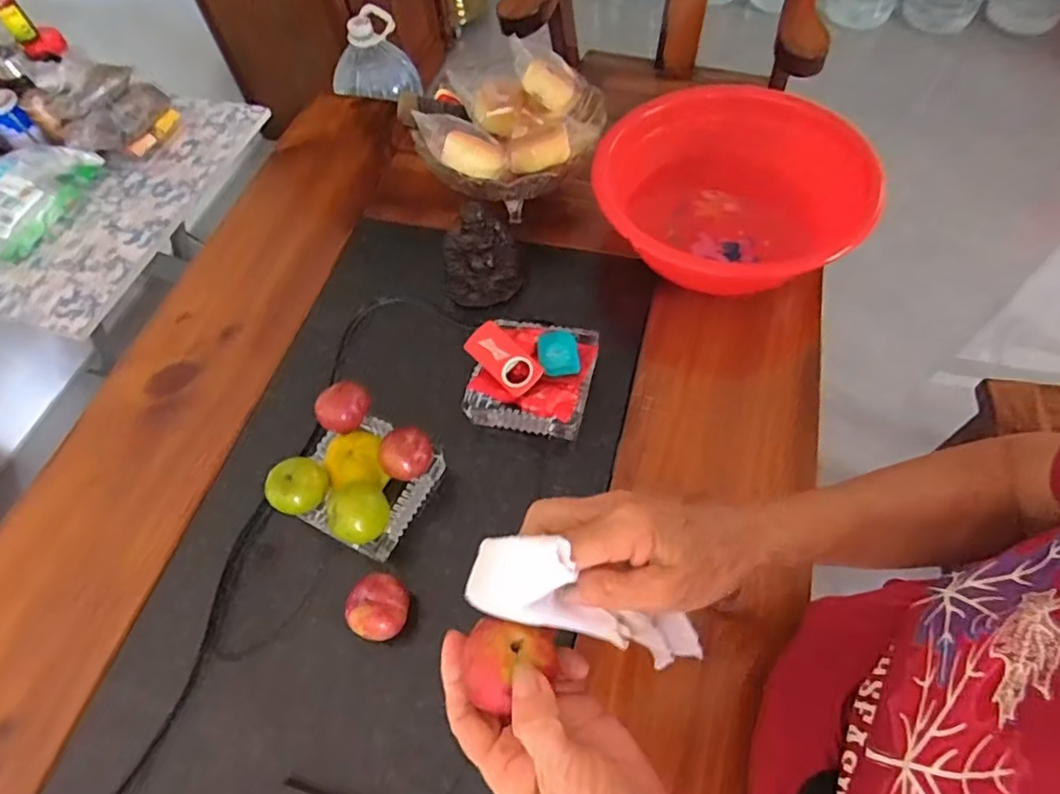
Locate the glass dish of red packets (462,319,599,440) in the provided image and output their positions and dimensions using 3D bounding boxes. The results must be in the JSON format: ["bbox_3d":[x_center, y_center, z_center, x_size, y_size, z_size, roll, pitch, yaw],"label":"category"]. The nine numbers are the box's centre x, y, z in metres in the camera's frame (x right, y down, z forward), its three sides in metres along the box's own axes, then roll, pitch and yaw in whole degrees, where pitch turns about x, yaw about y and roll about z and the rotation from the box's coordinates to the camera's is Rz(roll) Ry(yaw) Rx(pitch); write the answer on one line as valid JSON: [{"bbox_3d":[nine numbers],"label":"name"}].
[{"bbox_3d":[-0.002,-0.023,0.647,0.133,0.059,0.118,11,60,11],"label":"glass dish of red packets"}]

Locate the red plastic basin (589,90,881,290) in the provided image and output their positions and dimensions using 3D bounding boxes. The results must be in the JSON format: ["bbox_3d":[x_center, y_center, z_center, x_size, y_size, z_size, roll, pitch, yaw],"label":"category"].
[{"bbox_3d":[0.226,-0.230,0.726,0.269,0.109,0.289,-2,59,3],"label":"red plastic basin"}]

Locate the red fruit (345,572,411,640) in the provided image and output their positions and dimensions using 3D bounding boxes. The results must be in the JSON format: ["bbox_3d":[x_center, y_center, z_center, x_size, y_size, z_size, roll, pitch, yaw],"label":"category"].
[{"bbox_3d":[-0.133,0.187,0.545,0.051,0.047,0.053,-2,59,3],"label":"red fruit"}]

